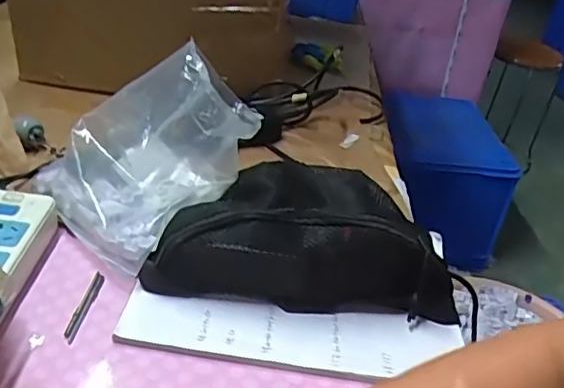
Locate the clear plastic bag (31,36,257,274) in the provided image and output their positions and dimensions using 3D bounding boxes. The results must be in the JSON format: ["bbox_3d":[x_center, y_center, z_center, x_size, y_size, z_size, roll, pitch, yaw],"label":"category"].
[{"bbox_3d":[-0.133,-0.058,0.619,0.197,0.132,0.239,27,38,26],"label":"clear plastic bag"}]

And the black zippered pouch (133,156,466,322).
[{"bbox_3d":[0.024,0.034,0.559,0.276,0.079,0.136,8,34,1],"label":"black zippered pouch"}]

